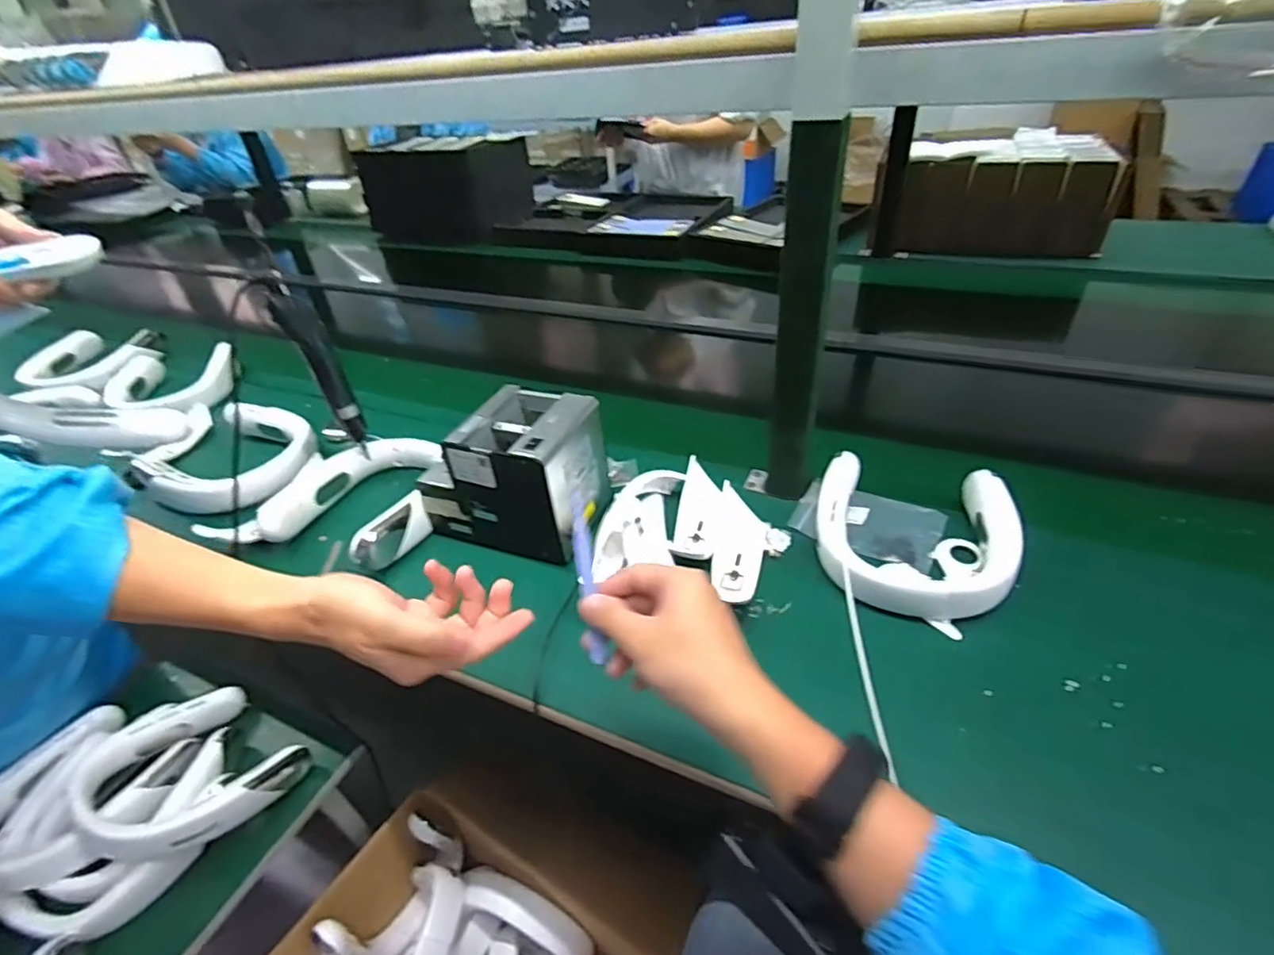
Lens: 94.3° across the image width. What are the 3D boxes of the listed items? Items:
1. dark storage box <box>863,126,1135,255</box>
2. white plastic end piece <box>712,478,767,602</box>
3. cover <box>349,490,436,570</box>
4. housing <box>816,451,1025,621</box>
[{"bbox_3d":[0.793,-0.658,1.360,0.470,0.205,0.281,9,40,17],"label":"dark storage box"},{"bbox_3d":[0.111,0.068,0.640,0.054,0.024,0.148,5,39,13],"label":"white plastic end piece"},{"bbox_3d":[-0.279,0.065,0.671,0.024,0.047,0.096,22,46,30],"label":"cover"},{"bbox_3d":[0.284,0.059,0.613,0.190,0.048,0.193,10,41,19],"label":"housing"}]

